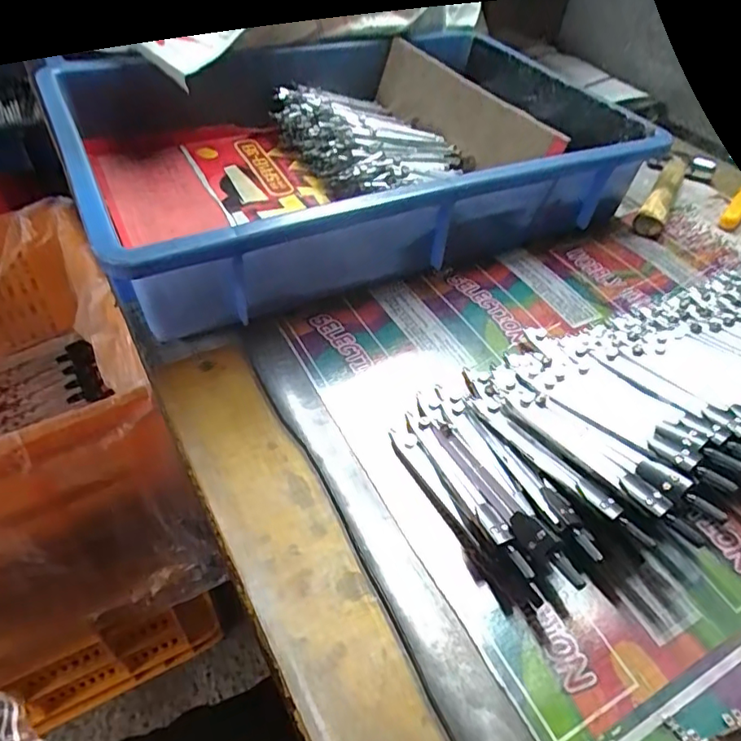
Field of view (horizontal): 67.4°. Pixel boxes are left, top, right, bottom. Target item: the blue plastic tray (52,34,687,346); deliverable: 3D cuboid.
[{"bbox_3d":[-0.009,-0.181,0.459,0.406,0.086,0.269,-20,52,-21],"label":"blue plastic tray"}]

